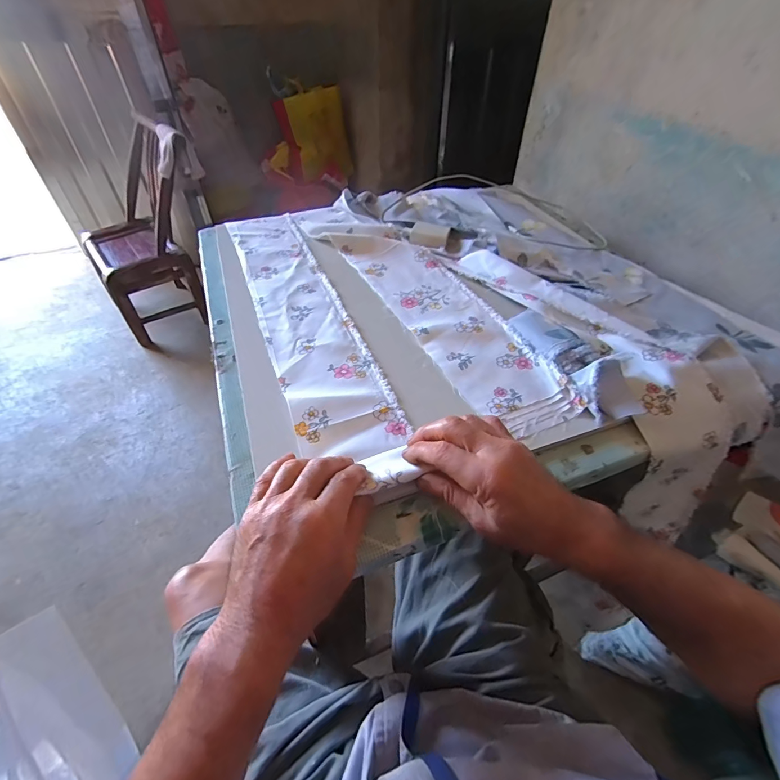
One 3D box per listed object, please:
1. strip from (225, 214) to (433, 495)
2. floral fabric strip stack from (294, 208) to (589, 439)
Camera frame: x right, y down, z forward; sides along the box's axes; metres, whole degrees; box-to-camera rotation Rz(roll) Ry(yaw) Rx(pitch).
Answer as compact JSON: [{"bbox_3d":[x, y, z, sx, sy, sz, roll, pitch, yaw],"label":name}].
[{"bbox_3d":[-0.118,-0.109,0.524,0.109,0.021,0.578,-17,49,-17],"label":"strip"},{"bbox_3d":[0.034,-0.152,0.571,0.130,0.020,0.561,-21,52,-23],"label":"floral fabric strip stack"}]

